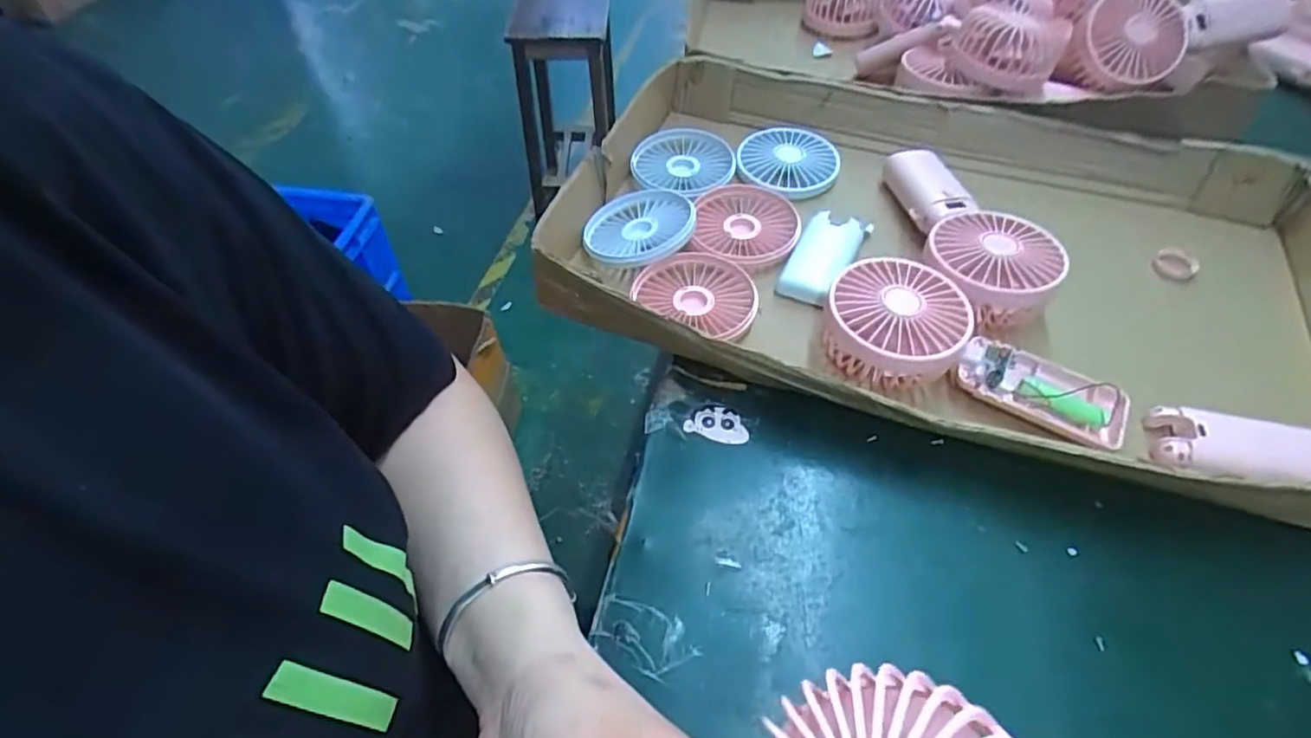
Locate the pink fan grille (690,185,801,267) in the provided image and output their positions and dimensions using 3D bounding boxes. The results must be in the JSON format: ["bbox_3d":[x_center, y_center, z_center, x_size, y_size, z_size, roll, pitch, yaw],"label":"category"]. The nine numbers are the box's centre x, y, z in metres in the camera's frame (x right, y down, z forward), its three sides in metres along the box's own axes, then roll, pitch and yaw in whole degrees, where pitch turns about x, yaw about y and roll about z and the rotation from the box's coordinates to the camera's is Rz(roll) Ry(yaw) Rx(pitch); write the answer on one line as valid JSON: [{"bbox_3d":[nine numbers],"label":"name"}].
[{"bbox_3d":[0.072,-0.115,0.496,0.080,0.019,0.087,3,51,4],"label":"pink fan grille"}]

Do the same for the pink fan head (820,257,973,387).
[{"bbox_3d":[0.154,-0.027,0.405,0.081,0.052,0.081,-1,51,1],"label":"pink fan head"}]

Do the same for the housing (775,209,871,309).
[{"bbox_3d":[0.125,-0.085,0.470,0.041,0.016,0.093,24,55,19],"label":"housing"}]

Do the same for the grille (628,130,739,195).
[{"bbox_3d":[0.023,-0.181,0.539,0.084,0.014,0.085,-1,51,1],"label":"grille"}]

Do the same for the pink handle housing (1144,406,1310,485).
[{"bbox_3d":[0.338,0.049,0.363,0.095,0.022,0.047,11,52,11],"label":"pink handle housing"}]

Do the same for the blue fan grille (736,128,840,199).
[{"bbox_3d":[0.116,-0.183,0.543,0.082,0.009,0.081,17,53,15],"label":"blue fan grille"}]

